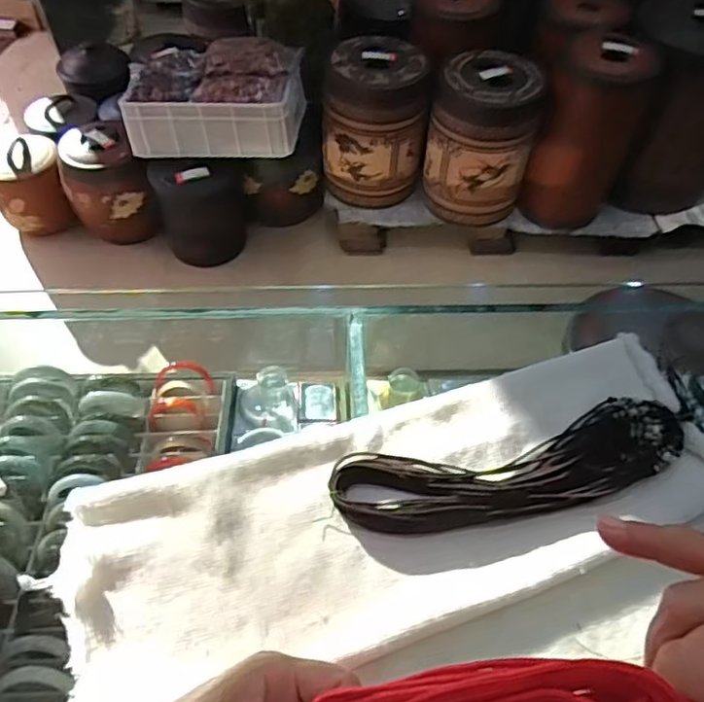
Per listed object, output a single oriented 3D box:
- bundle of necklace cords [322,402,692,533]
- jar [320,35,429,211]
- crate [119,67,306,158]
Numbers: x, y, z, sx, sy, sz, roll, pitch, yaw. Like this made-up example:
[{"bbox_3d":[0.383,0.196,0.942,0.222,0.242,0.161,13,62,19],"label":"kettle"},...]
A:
[{"bbox_3d":[0.143,0.103,0.545,0.314,0.024,0.089,-10,54,-9],"label":"bundle of necklace cords"},{"bbox_3d":[0.065,-0.670,1.824,0.293,0.426,0.267,2,53,0],"label":"jar"},{"bbox_3d":[-0.385,-0.683,1.740,0.485,0.162,0.267,2,53,0],"label":"crate"}]

